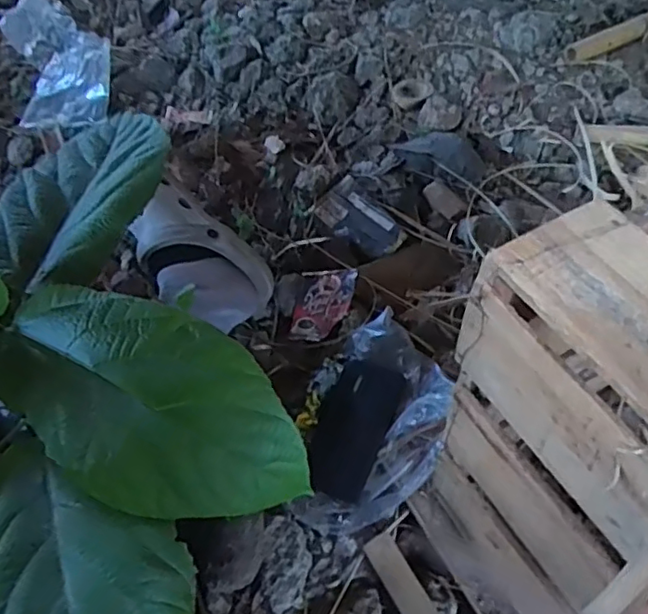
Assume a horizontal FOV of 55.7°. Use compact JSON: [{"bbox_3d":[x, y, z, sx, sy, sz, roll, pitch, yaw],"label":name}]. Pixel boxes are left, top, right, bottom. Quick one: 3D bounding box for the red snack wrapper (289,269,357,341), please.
[{"bbox_3d":[-0.001,-0.003,0.819,0.080,0.010,0.100,3,69,26],"label":"red snack wrapper"}]

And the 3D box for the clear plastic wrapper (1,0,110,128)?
[{"bbox_3d":[-0.462,-0.439,1.080,0.161,0.090,0.346,-16,55,-8],"label":"clear plastic wrapper"}]

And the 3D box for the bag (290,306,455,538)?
[{"bbox_3d":[0.054,0.127,0.696,0.160,0.087,0.251,19,63,13],"label":"bag"}]

